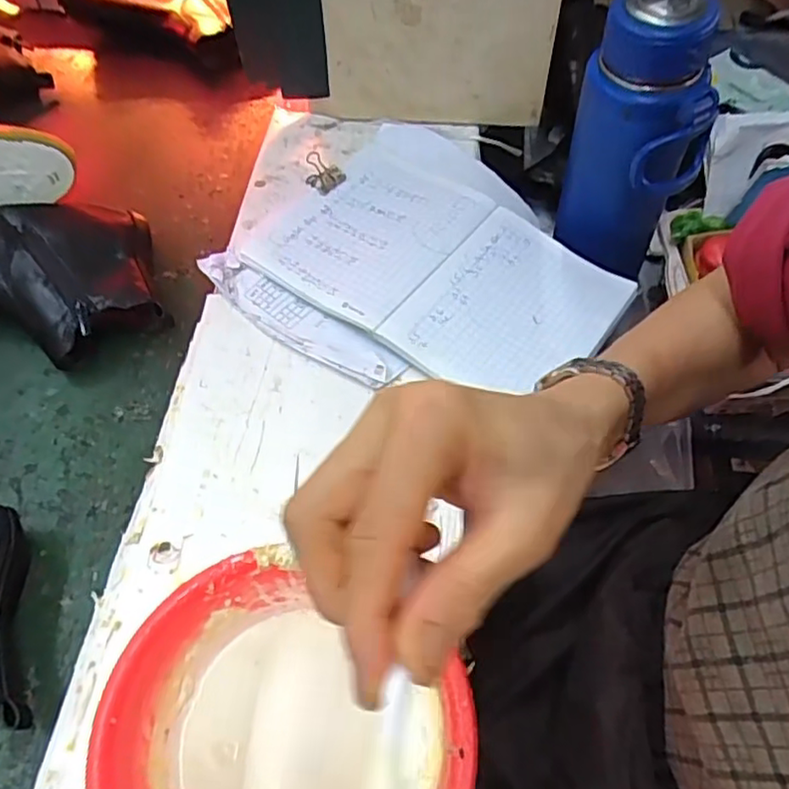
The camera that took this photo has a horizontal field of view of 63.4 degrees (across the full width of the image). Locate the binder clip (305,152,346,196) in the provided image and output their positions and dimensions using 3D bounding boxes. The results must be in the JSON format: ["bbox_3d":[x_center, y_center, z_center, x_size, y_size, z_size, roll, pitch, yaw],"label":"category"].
[{"bbox_3d":[-0.070,-0.222,0.632,0.030,0.031,0.035,-34,64,-19],"label":"binder clip"}]

